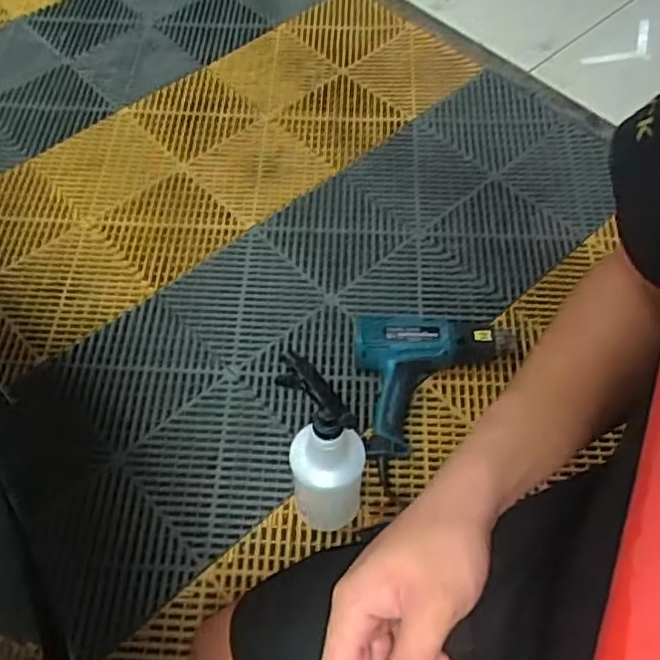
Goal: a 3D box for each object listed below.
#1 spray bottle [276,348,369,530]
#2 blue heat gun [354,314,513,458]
[{"bbox_3d":[-0.006,0.142,0.781,0.092,0.306,0.085,2,58,0],"label":"spray bottle"},{"bbox_3d":[0.143,0.068,0.963,0.216,0.072,0.230,3,58,1],"label":"blue heat gun"}]

